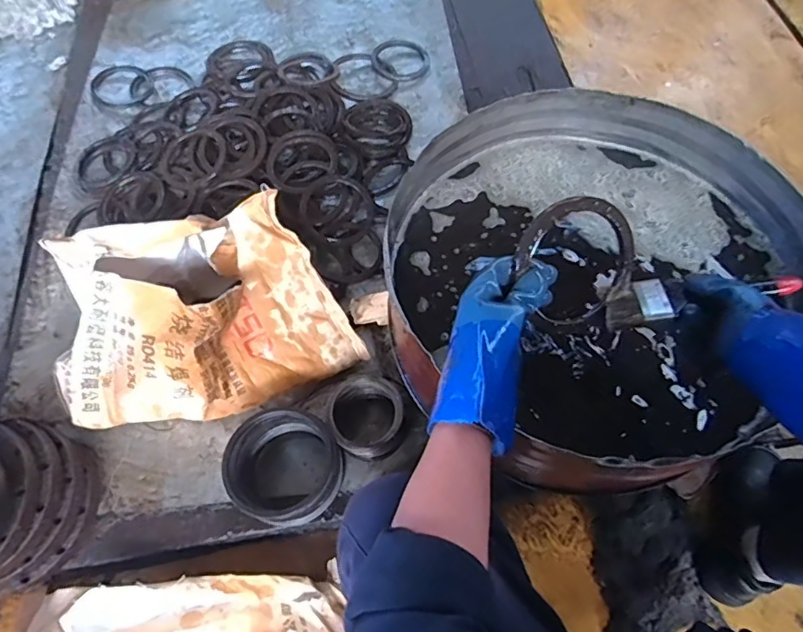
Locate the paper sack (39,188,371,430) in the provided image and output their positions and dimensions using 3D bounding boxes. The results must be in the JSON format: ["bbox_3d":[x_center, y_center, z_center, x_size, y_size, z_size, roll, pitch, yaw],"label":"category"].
[{"bbox_3d":[-0.338,-0.004,0.903,0.456,0.216,0.306,-17,66,-8],"label":"paper sack"}]

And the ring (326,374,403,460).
[{"bbox_3d":[-0.057,0.169,0.867,0.119,0.107,0.112,0,65,-1],"label":"ring"}]

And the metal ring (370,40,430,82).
[{"bbox_3d":[-0.002,-0.644,1.317,0.148,0.017,0.148,0,65,-1],"label":"metal ring"}]

